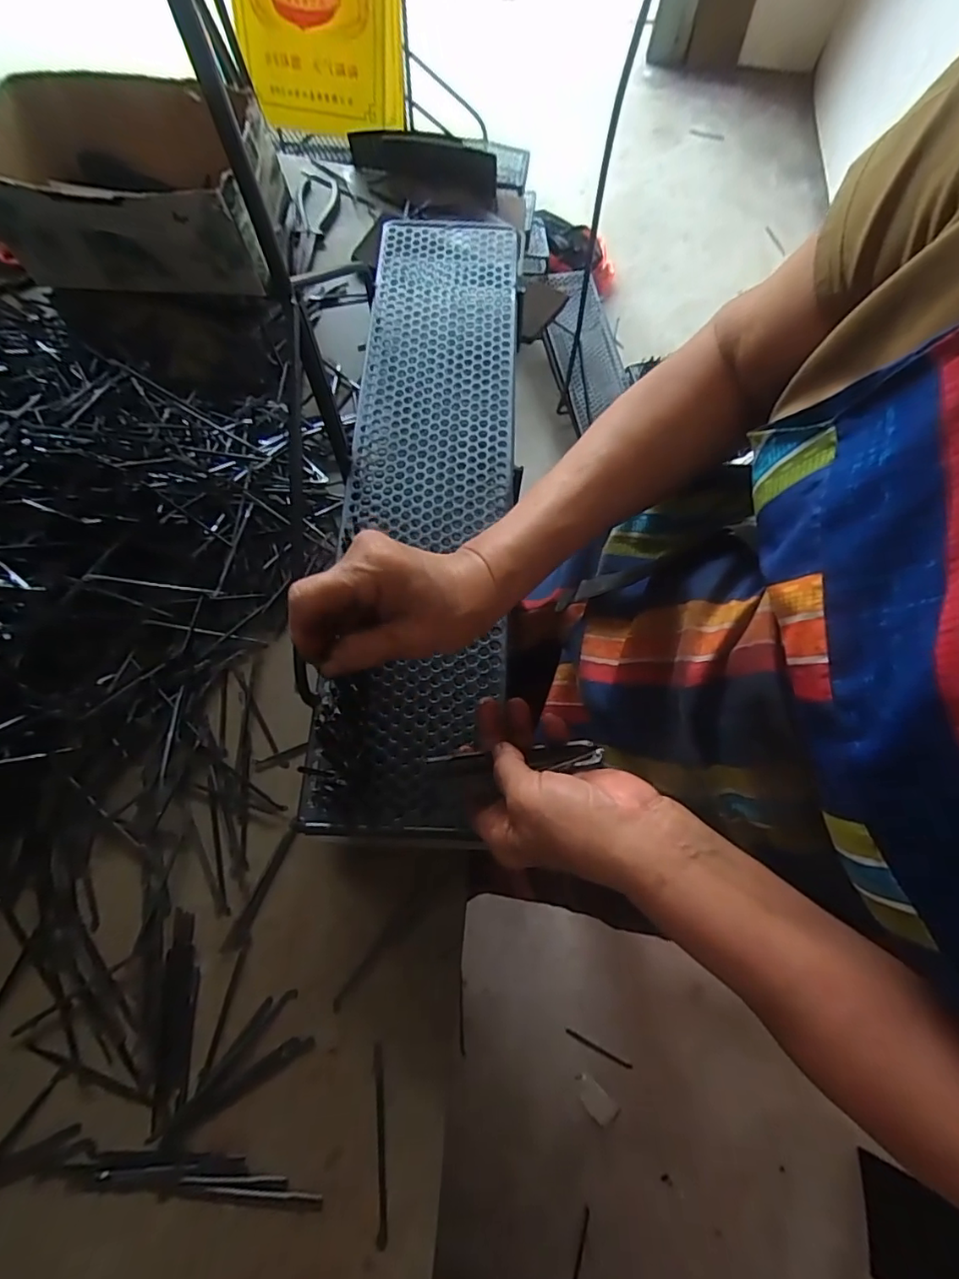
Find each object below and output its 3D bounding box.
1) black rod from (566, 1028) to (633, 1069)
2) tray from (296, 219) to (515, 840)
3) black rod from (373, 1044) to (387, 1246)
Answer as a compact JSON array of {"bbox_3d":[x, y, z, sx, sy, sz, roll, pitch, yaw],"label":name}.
[{"bbox_3d":[0.184,0.631,0.841,0.111,0.011,0.010,27,71,7],"label":"black rod"},{"bbox_3d":[-0.042,-0.160,0.470,0.137,0.035,0.599,3,69,-1],"label":"tray"},{"bbox_3d":[-0.071,0.356,0.387,0.007,0.004,0.114,-4,70,-4],"label":"black rod"}]

